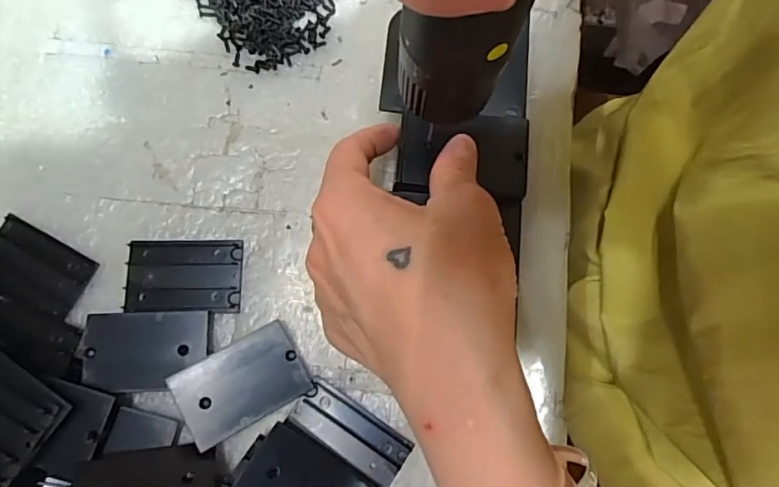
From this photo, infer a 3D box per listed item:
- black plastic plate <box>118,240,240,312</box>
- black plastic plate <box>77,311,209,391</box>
[{"bbox_3d":[-0.100,0.015,0.246,0.054,0.005,0.035,0,78,1],"label":"black plastic plate"},{"bbox_3d":[-0.113,0.049,0.234,0.055,0.004,0.035,-1,73,-4],"label":"black plastic plate"}]

